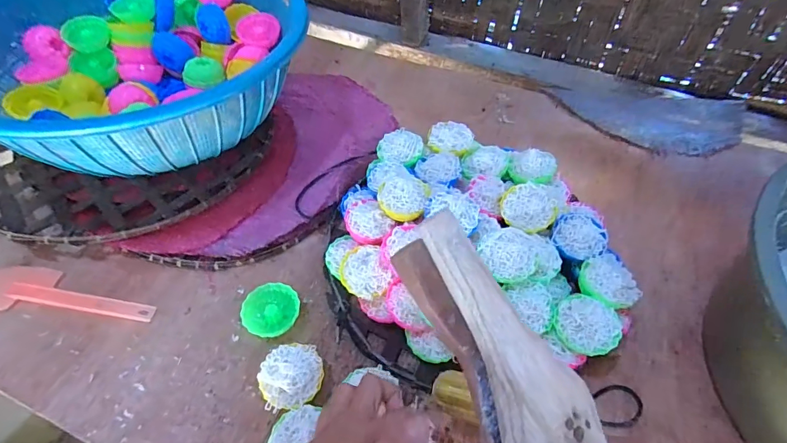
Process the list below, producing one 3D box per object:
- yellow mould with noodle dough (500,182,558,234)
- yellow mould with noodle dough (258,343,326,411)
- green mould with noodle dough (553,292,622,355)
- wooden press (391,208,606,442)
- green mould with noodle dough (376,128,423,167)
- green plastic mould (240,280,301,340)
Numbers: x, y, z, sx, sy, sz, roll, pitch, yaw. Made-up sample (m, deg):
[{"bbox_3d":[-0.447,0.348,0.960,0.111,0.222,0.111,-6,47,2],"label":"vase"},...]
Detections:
[{"bbox_3d":[0.159,-0.018,0.484,0.060,0.020,0.059,-12,61,11],"label":"yellow mould with noodle dough"},{"bbox_3d":[-0.101,0.158,0.415,0.061,0.039,0.060,1,53,-2],"label":"yellow mould with noodle dough"},{"bbox_3d":[0.195,0.103,0.415,0.053,0.021,0.061,-37,61,-26],"label":"green mould with noodle dough"},{"bbox_3d":[0.066,0.082,0.245,0.058,0.045,0.191,-30,86,-23],"label":"wooden press"},{"bbox_3d":[0.008,-0.097,0.544,0.058,0.021,0.049,12,52,8],"label":"green mould with noodle dough"},{"bbox_3d":[-0.137,0.101,0.464,0.057,0.028,0.061,1,53,-2],"label":"green plastic mould"}]

